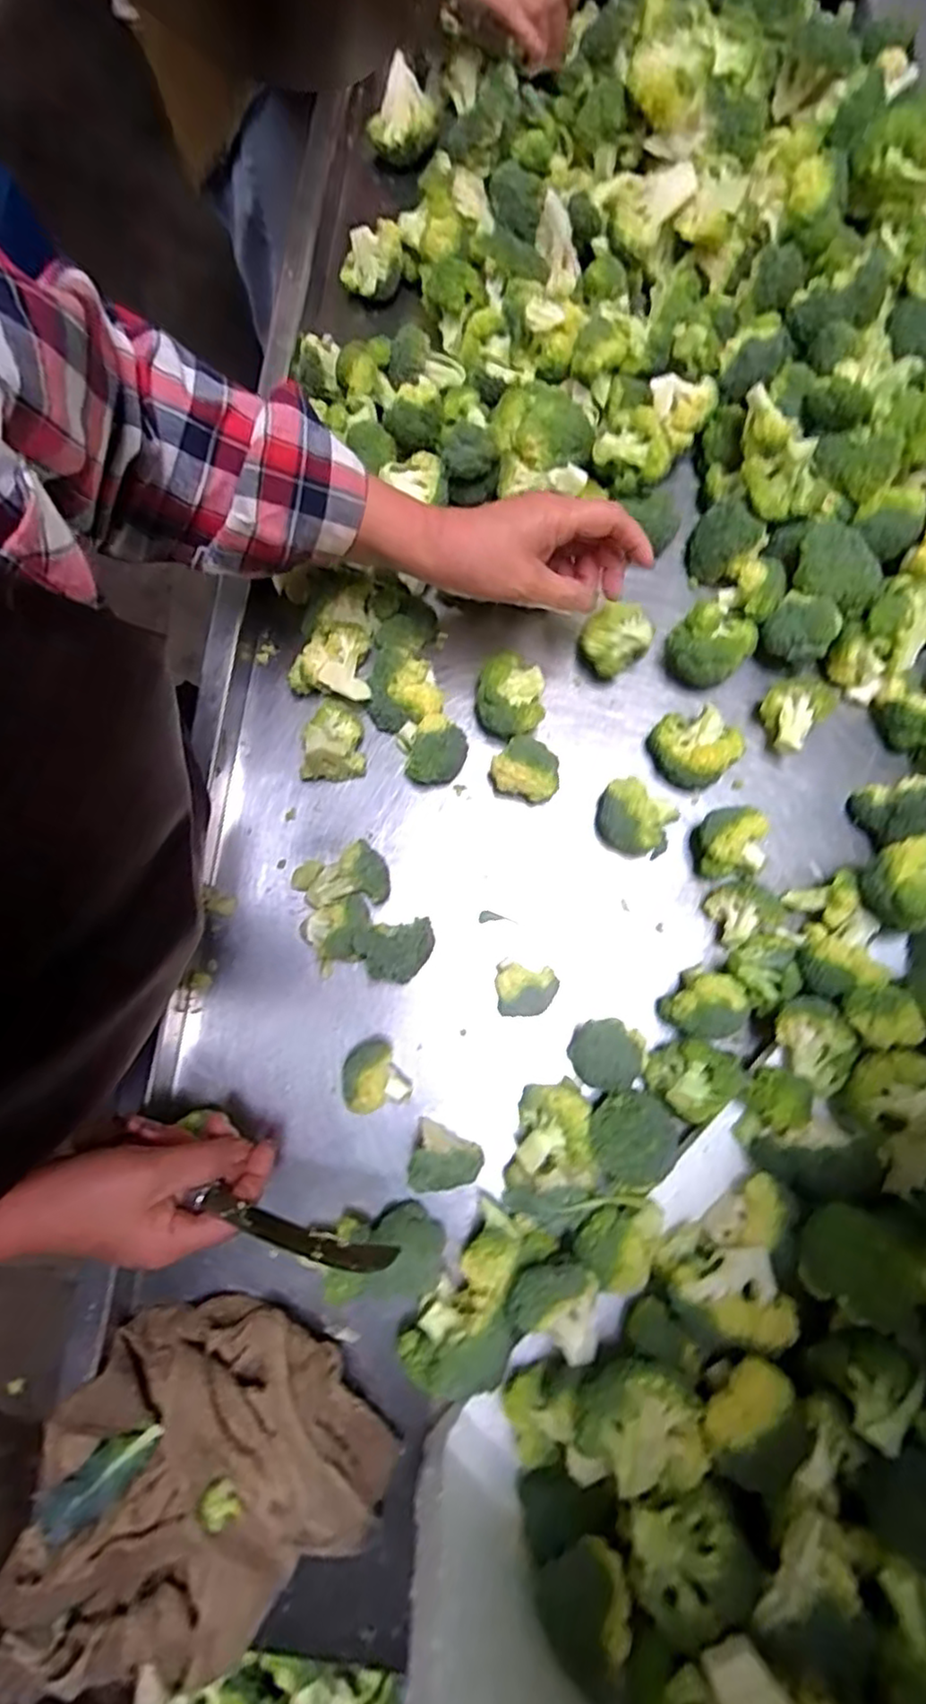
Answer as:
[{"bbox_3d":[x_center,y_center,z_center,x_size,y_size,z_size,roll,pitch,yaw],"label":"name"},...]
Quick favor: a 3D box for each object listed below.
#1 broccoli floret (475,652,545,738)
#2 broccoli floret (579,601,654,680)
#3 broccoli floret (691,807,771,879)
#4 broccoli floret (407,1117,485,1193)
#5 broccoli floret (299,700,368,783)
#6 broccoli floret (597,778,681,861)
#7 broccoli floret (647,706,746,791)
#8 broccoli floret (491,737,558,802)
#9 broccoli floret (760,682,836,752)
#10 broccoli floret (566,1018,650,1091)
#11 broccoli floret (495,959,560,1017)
[{"bbox_3d":[0.034,-0.113,0.492,0.048,0.042,0.064,-1,80,1],"label":"broccoli floret"},{"bbox_3d":[0.110,-0.154,0.498,0.049,0.044,0.048,-36,81,-5],"label":"broccoli floret"},{"bbox_3d":[0.184,-0.006,0.467,0.042,0.042,0.044,0,80,1],"label":"broccoli floret"},{"bbox_3d":[-0.012,0.203,0.436,0.044,0.046,0.034,20,81,5],"label":"broccoli floret"},{"bbox_3d":[-0.091,-0.076,0.480,0.043,0.056,0.056,29,82,6],"label":"broccoli floret"},{"bbox_3d":[0.122,-0.024,0.475,0.060,0.040,0.049,21,81,5],"label":"broccoli floret"},{"bbox_3d":[0.165,-0.076,0.486,0.054,0.036,0.056,0,80,1],"label":"broccoli floret"},{"bbox_3d":[0.044,-0.053,0.480,0.044,0.046,0.039,44,84,8],"label":"broccoli floret"},{"bbox_3d":[0.233,-0.098,0.486,0.041,0.039,0.048,42,83,8],"label":"broccoli floret"},{"bbox_3d":[0.094,0.131,0.445,0.046,0.047,0.044,0,80,1],"label":"broccoli floret"},{"bbox_3d":[0.043,0.091,0.455,0.041,0.037,0.036,-2,80,1],"label":"broccoli floret"}]

